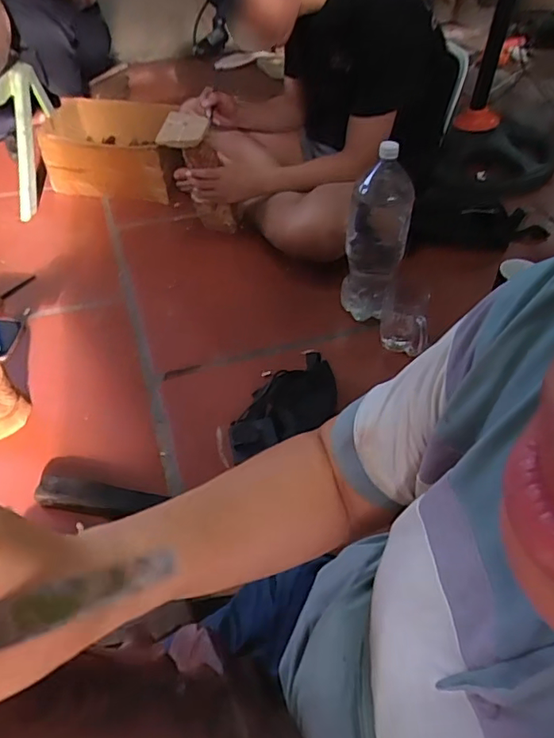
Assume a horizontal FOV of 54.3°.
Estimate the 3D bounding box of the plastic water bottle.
[{"bbox_3d":[0.177,-0.224,0.967,0.102,0.316,0.085,6,46,6],"label":"plastic water bottle"}]

